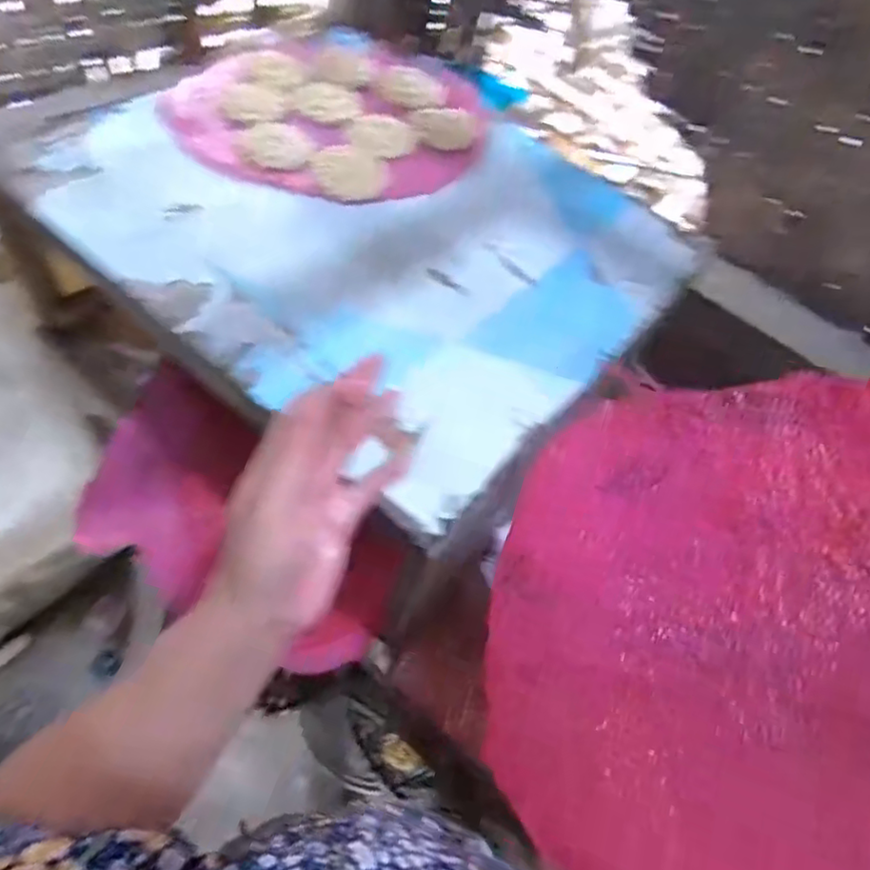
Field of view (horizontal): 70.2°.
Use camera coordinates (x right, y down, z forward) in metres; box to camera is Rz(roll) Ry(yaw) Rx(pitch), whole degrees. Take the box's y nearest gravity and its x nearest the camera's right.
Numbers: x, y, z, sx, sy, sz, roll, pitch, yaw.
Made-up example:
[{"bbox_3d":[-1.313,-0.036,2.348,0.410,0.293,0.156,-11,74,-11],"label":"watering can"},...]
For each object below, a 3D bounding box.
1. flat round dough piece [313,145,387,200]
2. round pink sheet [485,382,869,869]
[{"bbox_3d":[-0.091,-0.283,0.668,0.075,0.012,0.094,-2,52,-8],"label":"flat round dough piece"},{"bbox_3d":[0.181,0.122,0.345,0.314,0.030,0.288,-13,64,28],"label":"round pink sheet"}]

